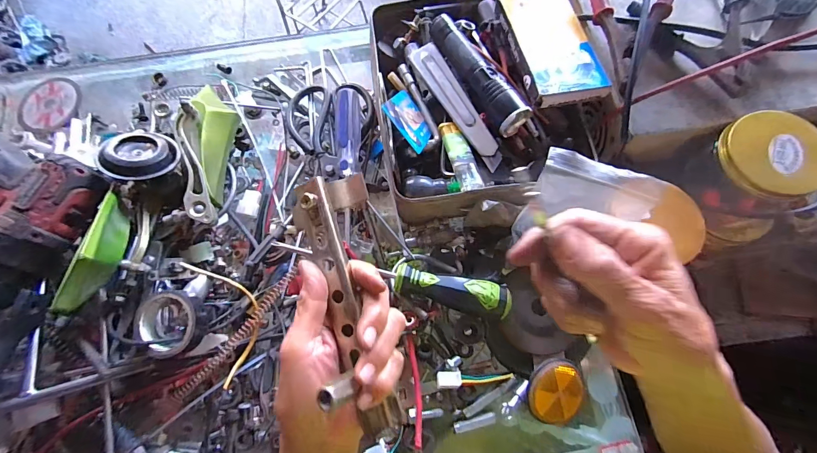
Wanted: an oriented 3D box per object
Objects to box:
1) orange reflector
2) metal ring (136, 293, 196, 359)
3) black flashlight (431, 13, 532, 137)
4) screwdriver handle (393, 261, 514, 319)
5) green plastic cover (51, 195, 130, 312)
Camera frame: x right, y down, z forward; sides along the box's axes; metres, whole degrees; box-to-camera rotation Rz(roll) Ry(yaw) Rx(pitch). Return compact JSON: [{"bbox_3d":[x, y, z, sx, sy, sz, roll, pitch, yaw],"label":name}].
[{"bbox_3d":[0.135,0.146,0.327,0.061,0.007,0.055,-33,100,-13],"label":"orange reflector"},{"bbox_3d":[-0.205,0.084,0.317,0.056,0.021,0.048,42,78,12],"label":"metal ring"},{"bbox_3d":[0.069,-0.158,0.367,0.031,0.027,0.145,-27,75,-7],"label":"black flashlight"},{"bbox_3d":[0.041,0.061,0.342,0.104,0.032,0.029,12,74,5],"label":"screwdriver handle"},{"bbox_3d":[-0.255,0.017,0.300,0.025,0.034,0.106,-9,48,-2],"label":"green plastic cover"}]

